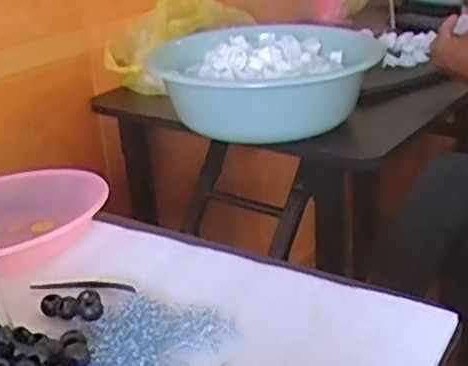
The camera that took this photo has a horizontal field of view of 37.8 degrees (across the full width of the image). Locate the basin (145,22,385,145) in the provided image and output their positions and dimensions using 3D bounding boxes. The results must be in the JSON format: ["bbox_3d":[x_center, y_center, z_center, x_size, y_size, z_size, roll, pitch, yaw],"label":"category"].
[{"bbox_3d":[0.044,-0.131,0.893,0.260,0.107,0.236,6,26,19],"label":"basin"}]

